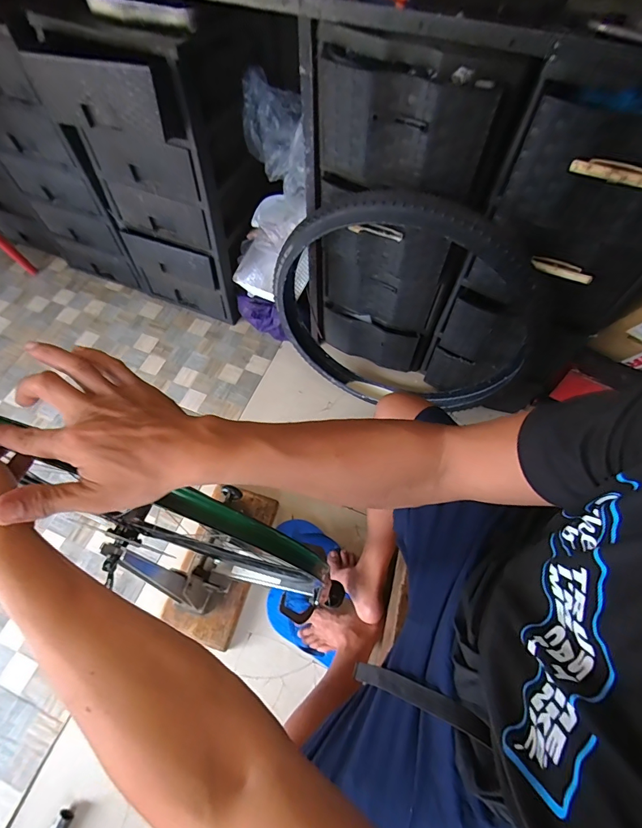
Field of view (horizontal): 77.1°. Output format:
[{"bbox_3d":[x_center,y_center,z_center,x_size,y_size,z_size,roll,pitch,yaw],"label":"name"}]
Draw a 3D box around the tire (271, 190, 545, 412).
[{"bbox_3d":[0.186,-0.225,1.008,0.651,0.634,0.099,18,64,8],"label":"tire"}]

